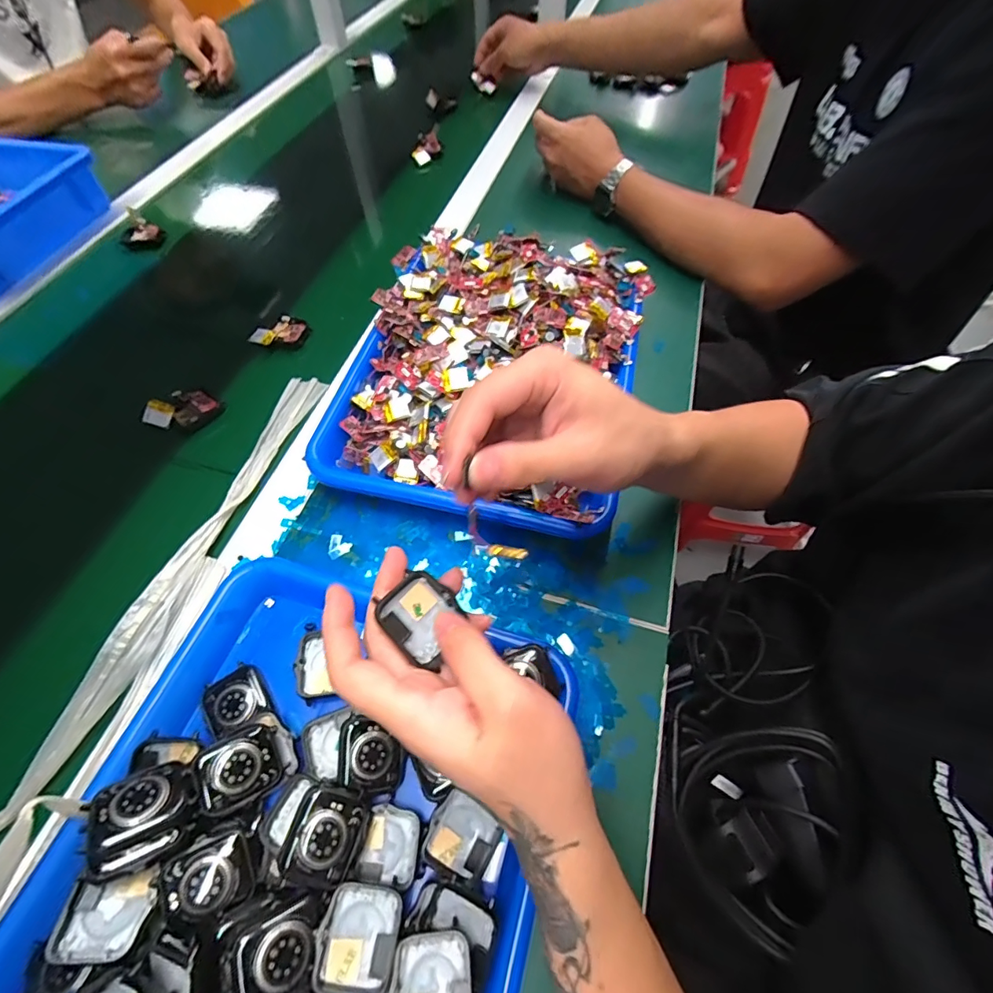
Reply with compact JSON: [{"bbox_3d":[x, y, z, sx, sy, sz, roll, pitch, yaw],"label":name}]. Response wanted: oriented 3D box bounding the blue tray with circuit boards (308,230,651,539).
[{"bbox_3d":[-0.002,-0.131,0.430,0.249,0.070,0.326,12,60,6],"label":"blue tray with circuit boards"}]

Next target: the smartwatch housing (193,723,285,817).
[{"bbox_3d":[-0.147,0.156,0.266,0.042,0.007,0.035,-19,74,-31],"label":"smartwatch housing"}]

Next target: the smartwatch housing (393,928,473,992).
[{"bbox_3d":[-0.030,0.235,0.219,0.036,0.009,0.041,-4,60,-3],"label":"smartwatch housing"}]

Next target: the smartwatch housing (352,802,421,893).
[{"bbox_3d":[-0.060,0.196,0.260,0.033,0.014,0.035,10,60,5],"label":"smartwatch housing"}]

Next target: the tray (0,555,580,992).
[{"bbox_3d":[-0.114,0.207,0.236,0.254,0.050,0.328,16,61,8],"label":"tray"}]

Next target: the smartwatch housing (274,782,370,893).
[{"bbox_3d":[-0.092,0.181,0.247,0.035,0.011,0.043,15,61,8],"label":"smartwatch housing"}]

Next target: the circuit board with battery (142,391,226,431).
[{"bbox_3d":[-0.289,-0.080,0.428,0.037,0.027,0.052,23,62,13],"label":"circuit board with battery"}]

